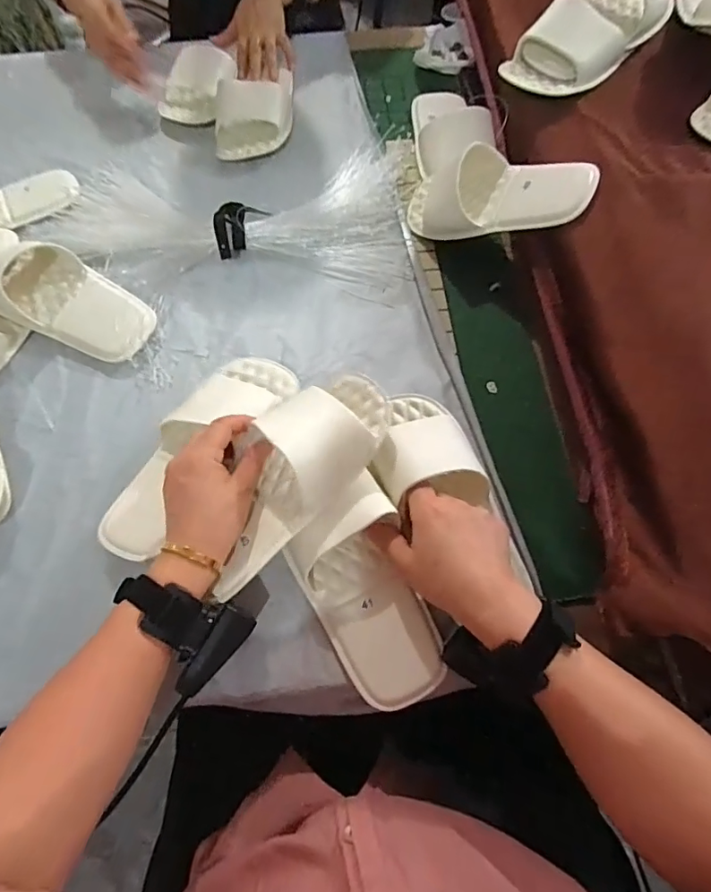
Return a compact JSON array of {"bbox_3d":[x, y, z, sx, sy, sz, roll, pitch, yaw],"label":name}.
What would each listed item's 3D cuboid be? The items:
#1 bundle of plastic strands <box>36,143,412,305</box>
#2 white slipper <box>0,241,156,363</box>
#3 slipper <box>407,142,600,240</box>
[{"bbox_3d":[-0.147,-0.300,0.621,0.441,0.043,0.225,7,66,5],"label":"bundle of plastic strands"},{"bbox_3d":[-0.325,-0.169,0.536,0.216,0.064,0.101,30,70,14],"label":"white slipper"},{"bbox_3d":[0.150,-0.284,0.567,0.237,0.055,0.089,21,65,39],"label":"slipper"}]

